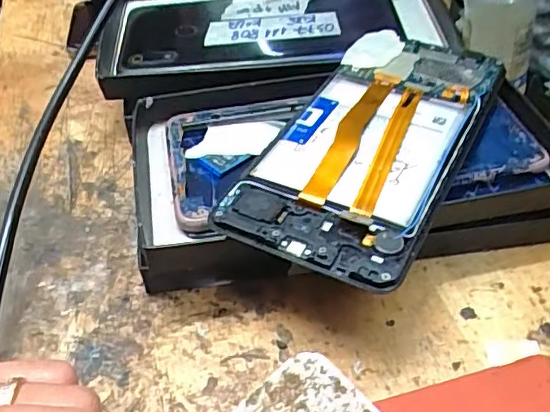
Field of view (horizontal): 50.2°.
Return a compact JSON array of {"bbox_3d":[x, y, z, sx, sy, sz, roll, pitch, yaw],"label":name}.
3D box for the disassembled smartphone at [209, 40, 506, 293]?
[{"bbox_3d":[0.041,-0.029,0.240,0.070,0.009,0.141,19,47,23],"label":"disassembled smartphone"}]

